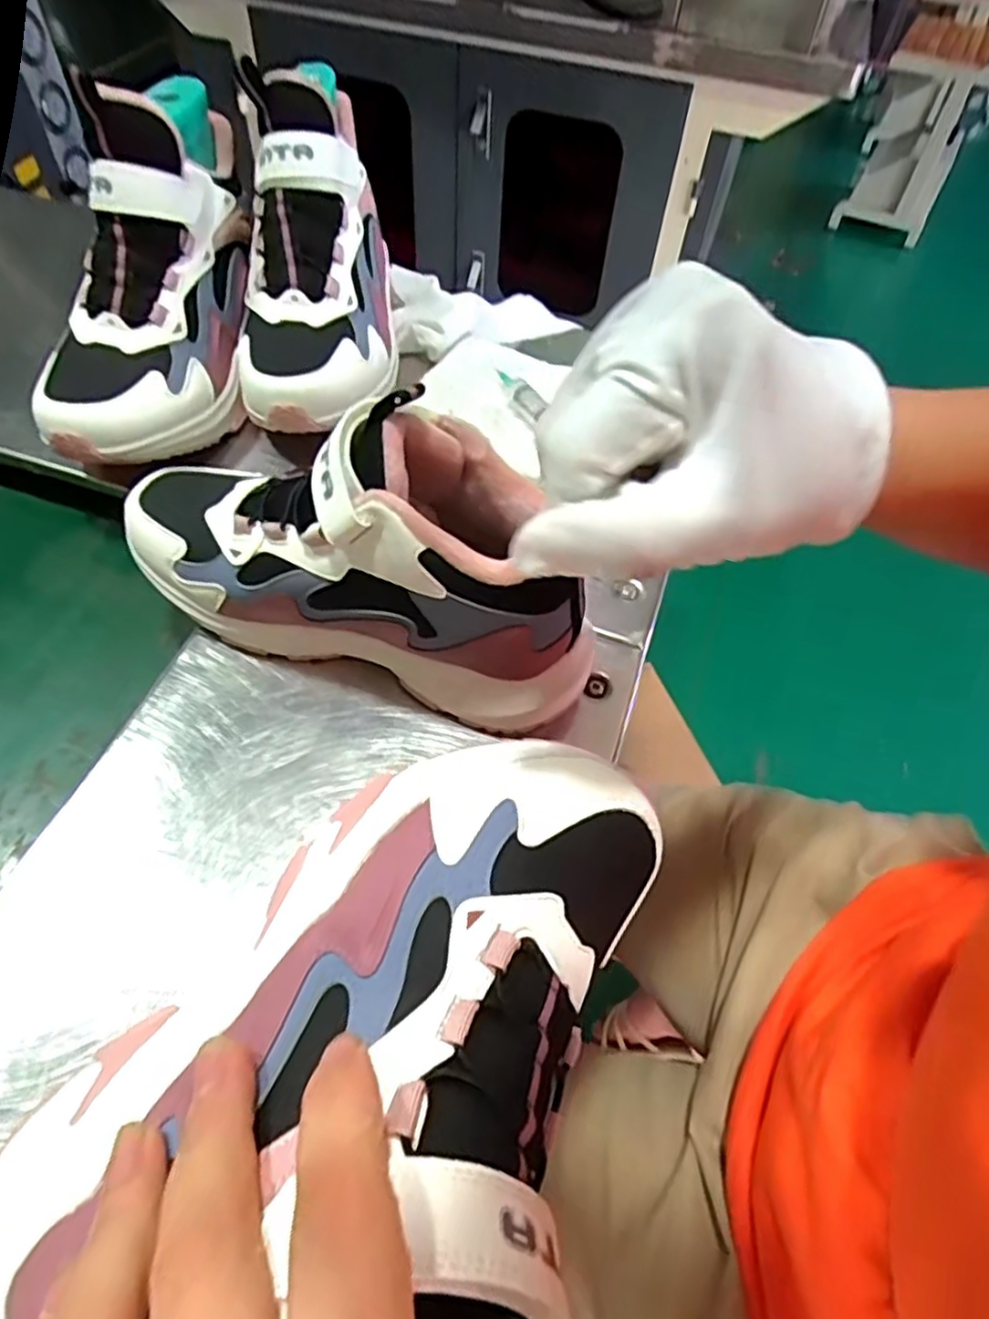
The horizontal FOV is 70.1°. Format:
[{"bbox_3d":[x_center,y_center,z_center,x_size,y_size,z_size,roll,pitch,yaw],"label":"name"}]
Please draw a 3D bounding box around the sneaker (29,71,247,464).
[{"bbox_3d":[-0.202,-0.239,0.425,0.084,0.100,0.248,9,87,3],"label":"sneaker"}]

